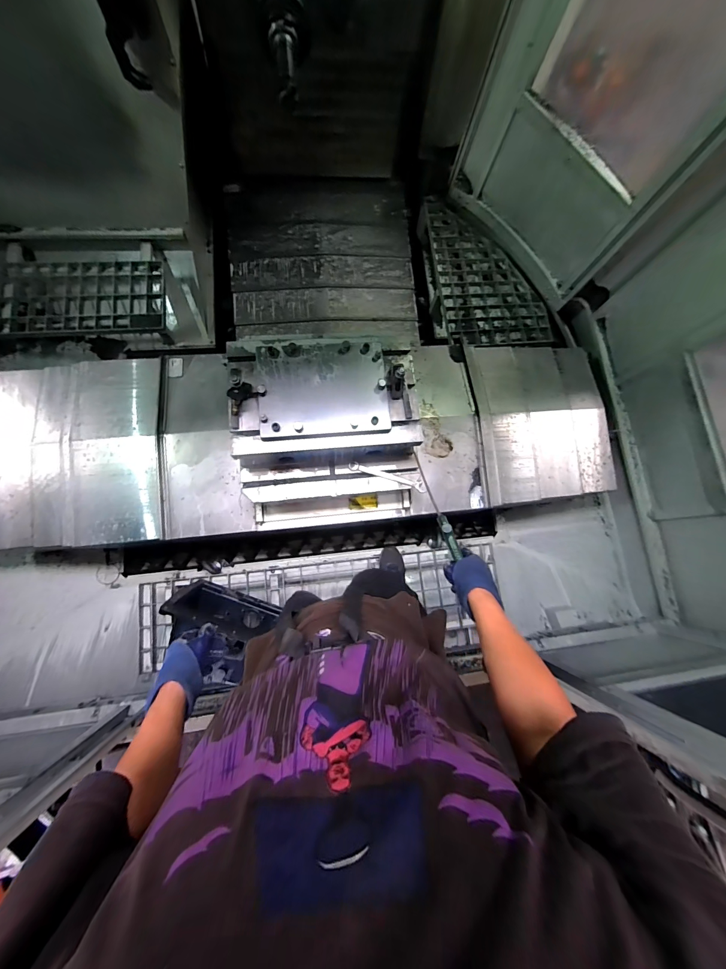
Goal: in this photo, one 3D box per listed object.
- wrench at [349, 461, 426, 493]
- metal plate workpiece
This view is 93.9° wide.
[{"bbox_3d":[0.089,-0.029,1.198,0.281,0.022,0.035,18,77,-3],"label":"wrench"},{"bbox_3d":[-0.120,-0.299,1.053,0.394,0.034,0.293,-4,79,-7],"label":"metal plate workpiece"}]

